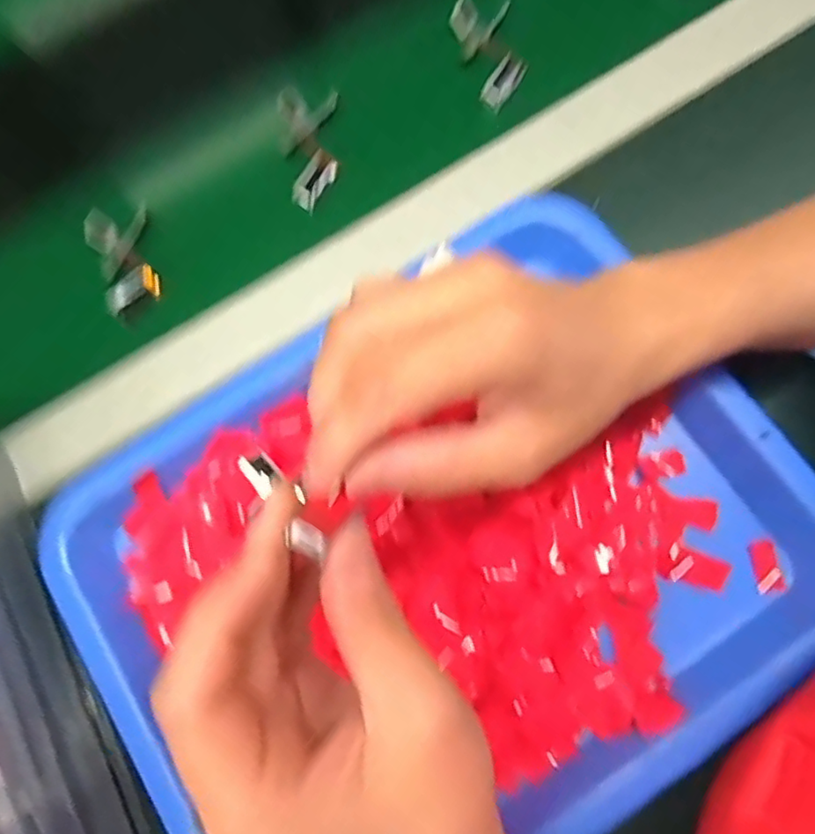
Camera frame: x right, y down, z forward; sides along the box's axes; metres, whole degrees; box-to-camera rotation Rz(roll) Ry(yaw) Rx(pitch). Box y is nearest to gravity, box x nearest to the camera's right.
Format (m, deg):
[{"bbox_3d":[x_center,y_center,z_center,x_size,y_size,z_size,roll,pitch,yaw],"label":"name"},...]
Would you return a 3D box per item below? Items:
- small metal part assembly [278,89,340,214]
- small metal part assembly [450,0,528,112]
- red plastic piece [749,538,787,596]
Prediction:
[{"bbox_3d":[-0.062,-0.165,0.380,0.036,0.017,0.080,-3,76,4],"label":"small metal part assembly"},{"bbox_3d":[0.054,-0.229,0.384,0.030,0.026,0.076,-19,75,0],"label":"small metal part assembly"},{"bbox_3d":[0.176,0.073,0.299,0.012,0.004,0.025,-7,75,3],"label":"red plastic piece"}]

